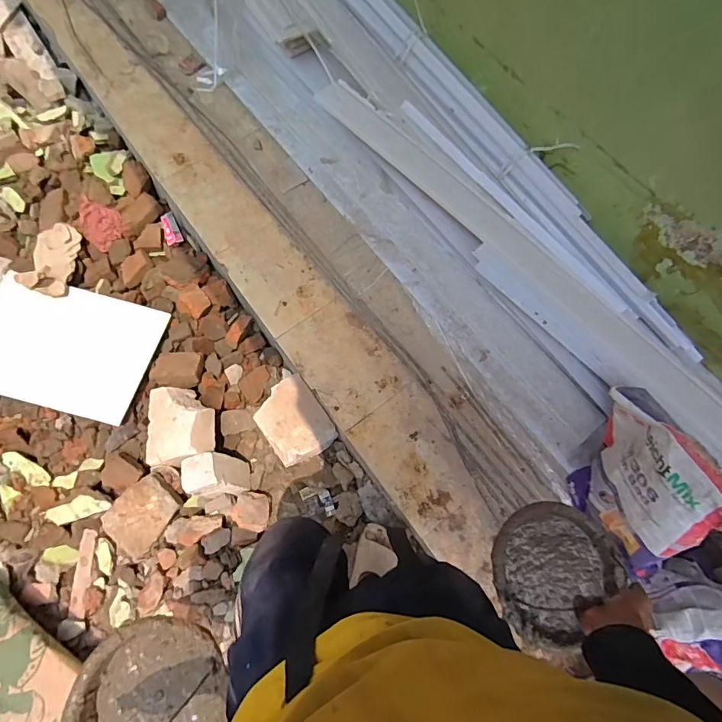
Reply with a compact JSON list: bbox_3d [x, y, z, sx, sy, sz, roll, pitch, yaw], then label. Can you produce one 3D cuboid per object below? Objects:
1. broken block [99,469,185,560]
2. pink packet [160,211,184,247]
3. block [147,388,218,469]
[{"bbox_3d":[-0.657,0.459,1.283,0.170,0.070,0.216,42,75,10],"label":"broken block"},{"bbox_3d":[-0.721,-0.504,1.631,0.065,0.019,0.135,-21,73,-7],"label":"pink packet"},{"bbox_3d":[-0.574,0.203,1.360,0.222,0.105,0.252,-18,69,27],"label":"block"}]

